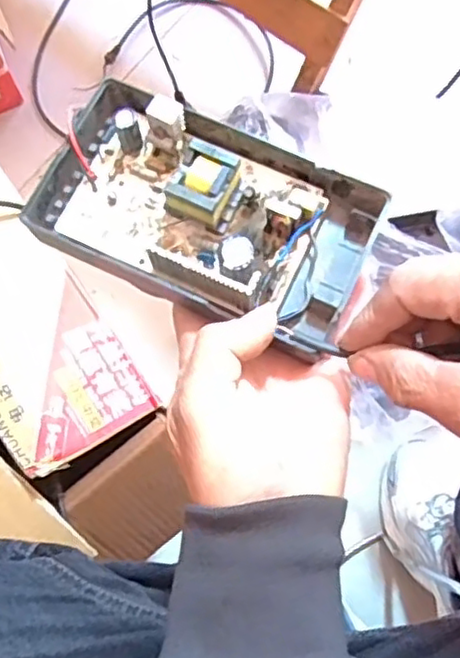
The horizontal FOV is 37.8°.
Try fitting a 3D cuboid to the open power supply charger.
[{"bbox_3d":[-0.011,-0.062,0.343,0.167,0.035,0.095,25,79,5],"label":"open power supply charger"}]

